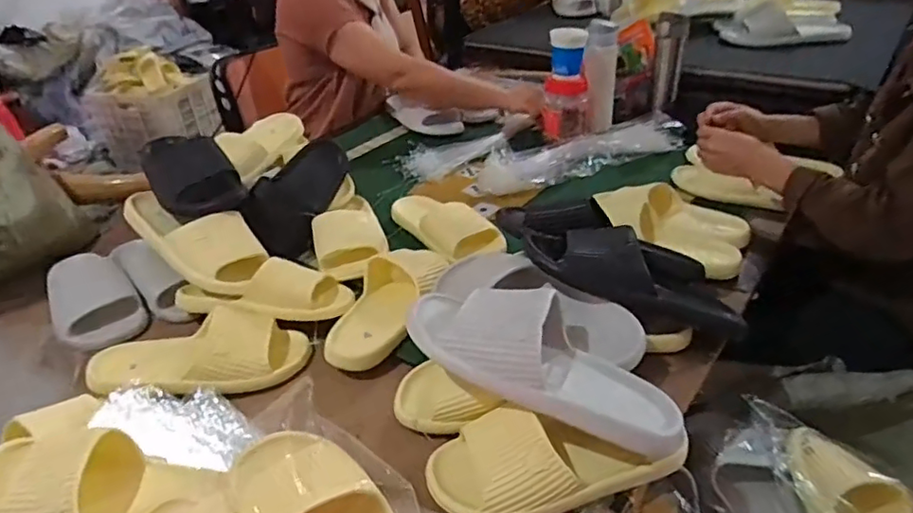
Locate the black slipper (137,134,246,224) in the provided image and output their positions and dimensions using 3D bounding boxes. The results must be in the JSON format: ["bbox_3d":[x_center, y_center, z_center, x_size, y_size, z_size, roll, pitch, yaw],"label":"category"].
[{"bbox_3d":[-0.405,-0.130,0.891,0.112,0.070,0.218,-23,38,-25],"label":"black slipper"}]

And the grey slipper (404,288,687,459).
[{"bbox_3d":[0.087,0.103,0.583,0.286,0.075,0.111,27,42,10],"label":"grey slipper"}]

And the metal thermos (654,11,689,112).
[{"bbox_3d":[0.458,-0.421,1.271,0.062,0.173,0.066,7,36,16],"label":"metal thermos"}]

